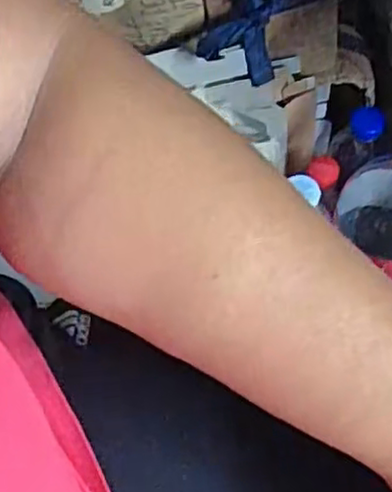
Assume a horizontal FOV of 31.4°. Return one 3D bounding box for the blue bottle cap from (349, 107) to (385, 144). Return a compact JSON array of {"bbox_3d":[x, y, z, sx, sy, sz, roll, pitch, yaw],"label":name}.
[{"bbox_3d":[0.161,-0.114,0.659,0.031,0.012,0.031,3,97,21],"label":"blue bottle cap"}]

